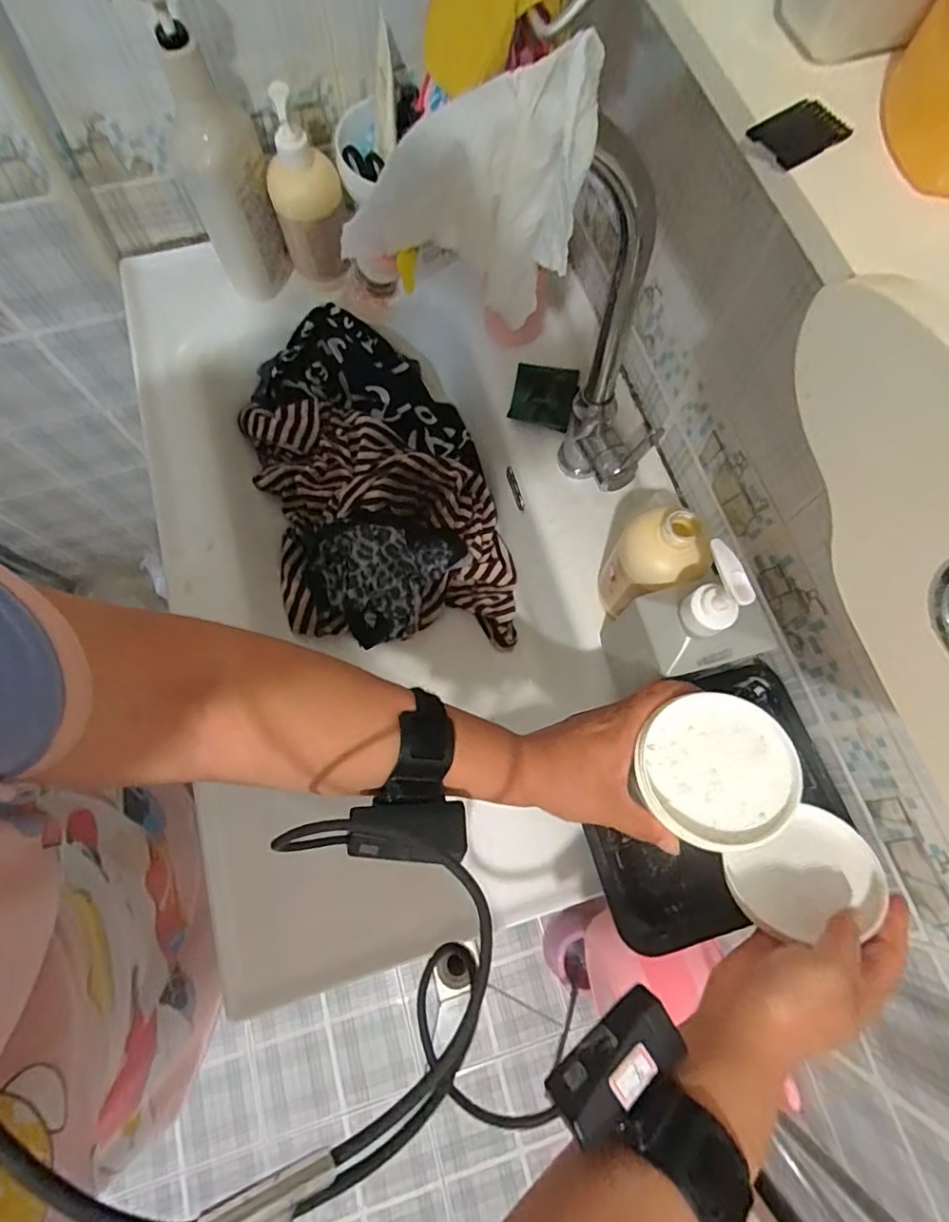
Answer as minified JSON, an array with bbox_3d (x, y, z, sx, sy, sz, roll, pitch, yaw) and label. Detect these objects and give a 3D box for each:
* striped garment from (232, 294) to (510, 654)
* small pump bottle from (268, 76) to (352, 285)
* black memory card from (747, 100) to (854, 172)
[{"bbox_3d":[-0.117,-0.142,0.661,0.266,0.100,0.414,-16,73,-6],"label":"striped garment"},{"bbox_3d":[-0.177,-0.437,0.584,0.071,0.165,0.065,-19,74,-6],"label":"small pump bottle"},{"bbox_3d":[0.120,-0.177,0.206,0.028,0.004,0.023,-28,75,-9],"label":"black memory card"}]

